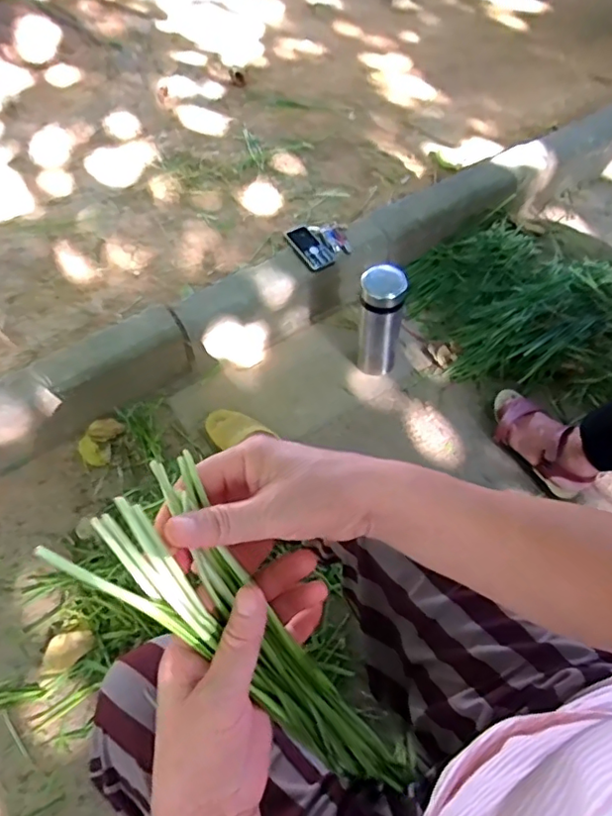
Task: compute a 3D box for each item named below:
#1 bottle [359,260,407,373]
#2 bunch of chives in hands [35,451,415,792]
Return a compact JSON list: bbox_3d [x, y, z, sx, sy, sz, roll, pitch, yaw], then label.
[{"bbox_3d":[0.144,-0.169,1.109,0.089,0.227,0.079,9,57,5],"label":"bottle"},{"bbox_3d":[-0.011,0.178,0.373,0.034,0.347,0.083,1,42,53],"label":"bunch of chives in hands"}]

